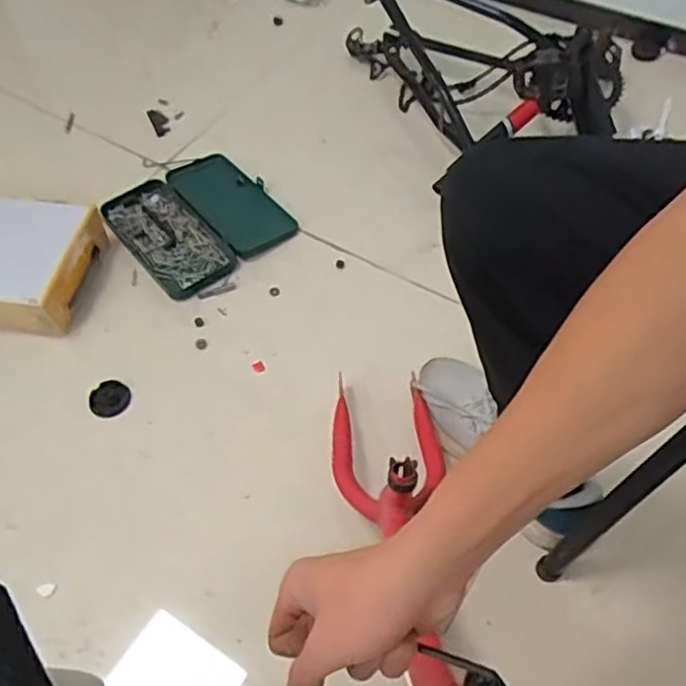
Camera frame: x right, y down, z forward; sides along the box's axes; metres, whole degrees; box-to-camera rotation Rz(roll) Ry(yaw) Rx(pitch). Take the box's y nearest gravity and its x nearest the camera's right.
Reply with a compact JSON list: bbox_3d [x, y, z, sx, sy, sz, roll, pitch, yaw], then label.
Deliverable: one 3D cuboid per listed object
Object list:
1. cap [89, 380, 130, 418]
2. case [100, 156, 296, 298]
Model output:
[{"bbox_3d":[-0.323,0.077,0.948,0.050,0.009,0.055,-1,55,2],"label":"cap"},{"bbox_3d":[-0.236,-0.207,1.136,0.248,0.028,0.242,-35,61,-20],"label":"case"}]

